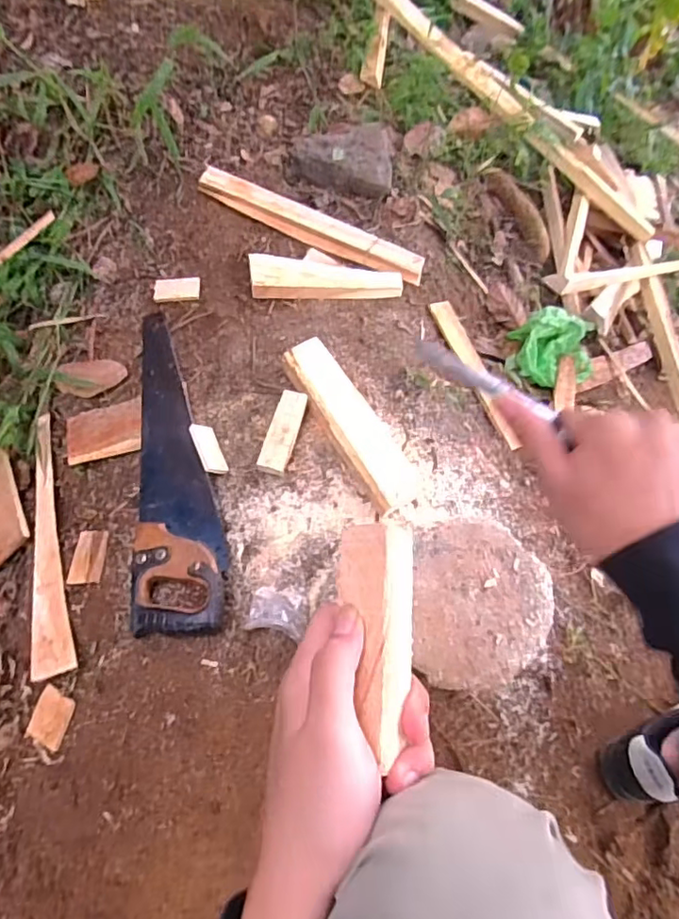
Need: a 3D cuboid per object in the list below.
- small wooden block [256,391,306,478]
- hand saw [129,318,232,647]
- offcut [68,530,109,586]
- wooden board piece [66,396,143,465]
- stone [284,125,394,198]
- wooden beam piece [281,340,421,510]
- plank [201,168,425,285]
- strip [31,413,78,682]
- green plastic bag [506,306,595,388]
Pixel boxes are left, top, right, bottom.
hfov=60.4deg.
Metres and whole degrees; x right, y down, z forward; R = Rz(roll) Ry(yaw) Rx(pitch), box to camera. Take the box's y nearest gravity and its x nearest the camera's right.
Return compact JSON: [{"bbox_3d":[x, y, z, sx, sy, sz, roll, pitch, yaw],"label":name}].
[{"bbox_3d":[-0.076,-0.037,0.800,0.037,0.023,0.117,16,74,6],"label":"small wooden block"},{"bbox_3d":[-0.223,-0.012,0.808,0.118,0.042,0.507,-6,60,-7],"label":"hand saw"},{"bbox_3d":[-0.331,0.129,0.773,0.049,0.004,0.072,-5,64,13],"label":"offcut"},{"bbox_3d":[-0.344,-0.042,0.854,0.117,0.008,0.084,-11,67,8],"label":"wooden board piece"},{"bbox_3d":[0.000,-0.536,1.039,0.186,0.088,0.111,1,58,1],"label":"stone"},{"bbox_3d":[0.016,-0.056,0.813,0.072,0.042,0.276,-28,62,-16],"label":"wooden beam piece"},{"bbox_3d":[-0.044,-0.391,0.986,0.395,0.035,0.047,22,60,-5],"label":"plank"},{"bbox_3d":[-0.411,0.106,0.811,0.059,0.018,0.385,-26,60,9],"label":"strip"},{"bbox_3d":[0.411,-0.210,1.103,0.154,0.088,0.124,-6,58,-3],"label":"green plastic bag"}]

